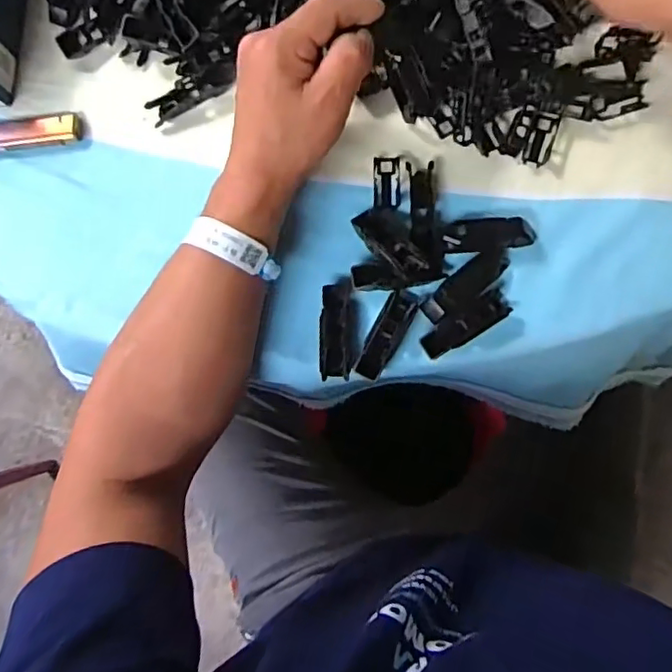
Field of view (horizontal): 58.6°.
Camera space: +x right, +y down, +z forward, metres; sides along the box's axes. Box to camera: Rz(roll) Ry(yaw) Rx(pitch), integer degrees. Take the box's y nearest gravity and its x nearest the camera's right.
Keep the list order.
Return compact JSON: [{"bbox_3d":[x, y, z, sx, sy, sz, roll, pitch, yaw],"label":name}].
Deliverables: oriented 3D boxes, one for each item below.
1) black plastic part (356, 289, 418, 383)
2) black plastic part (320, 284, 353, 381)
[{"bbox_3d":[0.036,-0.002,0.421,0.020,0.008,0.067,28,83,7],"label":"black plastic part"},{"bbox_3d":[0.000,-0.003,0.422,0.022,0.007,0.066,0,81,3],"label":"black plastic part"}]

